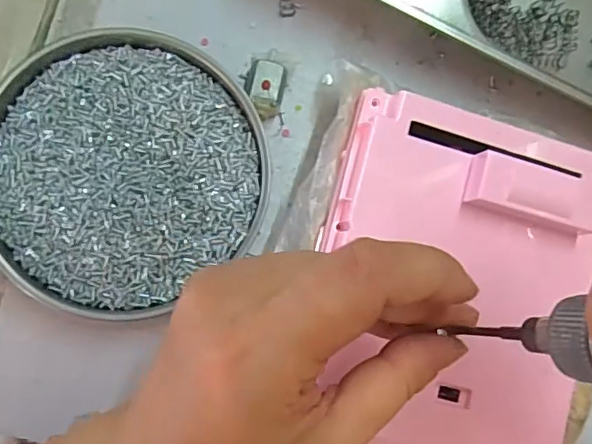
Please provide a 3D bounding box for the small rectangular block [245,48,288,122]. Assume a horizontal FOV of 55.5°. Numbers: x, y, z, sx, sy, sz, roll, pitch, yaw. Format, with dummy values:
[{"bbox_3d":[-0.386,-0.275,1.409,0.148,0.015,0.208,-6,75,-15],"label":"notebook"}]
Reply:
[{"bbox_3d":[-0.015,-0.072,0.293,0.019,0.018,0.035,13,85,-5],"label":"small rectangular block"}]

